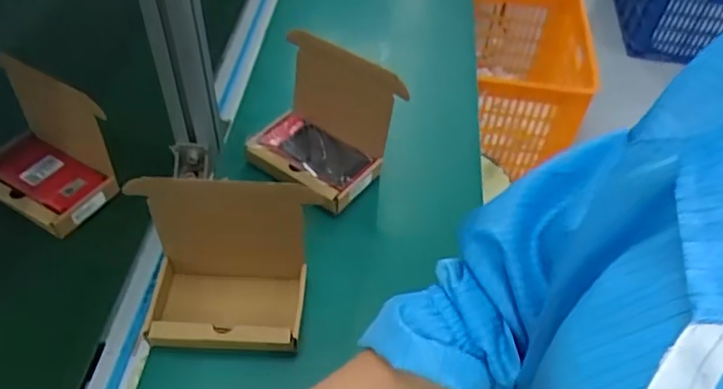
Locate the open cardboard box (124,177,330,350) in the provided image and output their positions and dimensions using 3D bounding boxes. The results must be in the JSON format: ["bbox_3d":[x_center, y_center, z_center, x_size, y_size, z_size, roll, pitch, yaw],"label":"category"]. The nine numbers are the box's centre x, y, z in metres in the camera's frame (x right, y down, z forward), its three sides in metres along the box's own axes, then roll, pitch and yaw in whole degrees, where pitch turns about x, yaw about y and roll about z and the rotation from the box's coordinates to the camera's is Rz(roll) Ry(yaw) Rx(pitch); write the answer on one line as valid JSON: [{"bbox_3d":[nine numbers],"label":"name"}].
[{"bbox_3d":[-0.117,0.065,0.503,0.138,0.121,0.095,-1,49,-5],"label":"open cardboard box"}]

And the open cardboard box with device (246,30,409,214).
[{"bbox_3d":[-0.044,-0.081,0.631,0.147,0.119,0.111,24,52,16],"label":"open cardboard box with device"}]

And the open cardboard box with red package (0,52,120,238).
[{"bbox_3d":[-0.334,-0.047,0.593,0.140,0.115,0.091,27,52,18],"label":"open cardboard box with red package"}]

